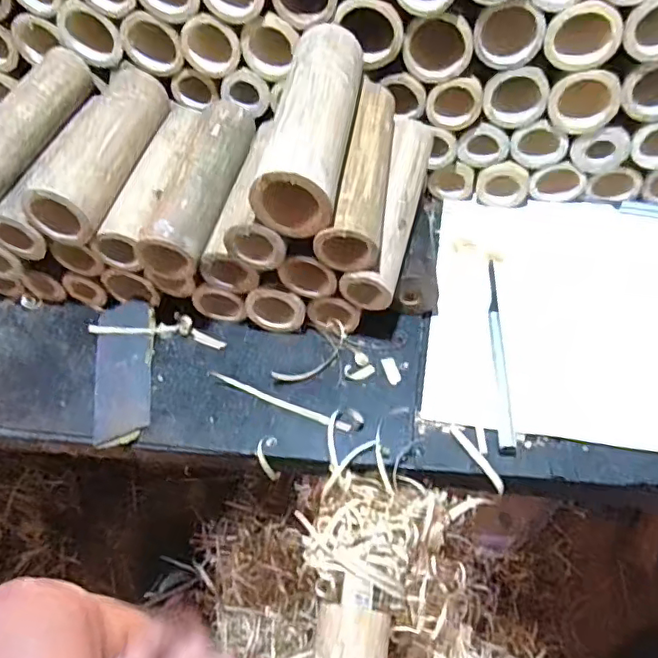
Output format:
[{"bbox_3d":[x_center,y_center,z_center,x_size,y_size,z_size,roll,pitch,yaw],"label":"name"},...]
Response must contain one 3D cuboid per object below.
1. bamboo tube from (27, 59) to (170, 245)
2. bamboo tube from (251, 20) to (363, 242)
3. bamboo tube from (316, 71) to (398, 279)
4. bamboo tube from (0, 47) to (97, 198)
[{"bbox_3d":[-0.196,-0.162,0.491,0.049,0.050,0.192,10,59,9],"label":"bamboo tube"},{"bbox_3d":[-0.011,-0.159,0.437,0.052,0.060,0.187,6,58,7],"label":"bamboo tube"},{"bbox_3d":[0.031,-0.131,0.459,0.042,0.044,0.178,9,59,8],"label":"bamboo tube"},{"bbox_3d":[-0.270,-0.179,0.490,0.037,0.044,0.181,11,59,10],"label":"bamboo tube"}]

